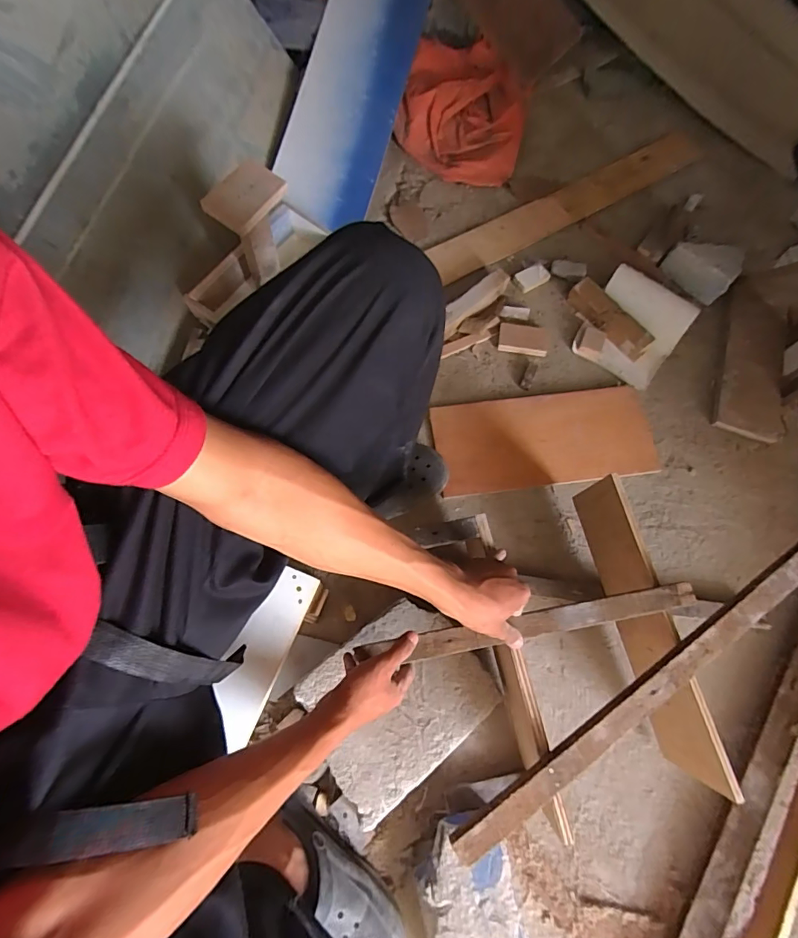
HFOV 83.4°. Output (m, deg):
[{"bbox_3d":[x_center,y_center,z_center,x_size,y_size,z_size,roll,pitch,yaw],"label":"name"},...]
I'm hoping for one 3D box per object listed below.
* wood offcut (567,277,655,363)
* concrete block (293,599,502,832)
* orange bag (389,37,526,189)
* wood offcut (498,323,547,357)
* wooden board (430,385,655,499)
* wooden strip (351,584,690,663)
[{"bbox_3d":[0.418,-0.300,0.891,0.061,0.017,0.188,-45,78,10],"label":"wood offcut"},{"bbox_3d":[0.002,0.332,0.656,0.253,0.073,0.214,-36,75,-13],"label":"concrete block"},{"bbox_3d":[0.159,-0.863,1.069,0.286,0.130,0.386,14,70,5],"label":"orange bag"},{"bbox_3d":[0.248,-0.259,0.893,0.095,0.013,0.067,10,70,4],"label":"wood offcut"},{"bbox_3d":[0.269,-0.056,0.827,0.398,0.021,0.177,-8,70,-3],"label":"wooden board"},{"bbox_3d":[0.161,0.190,0.547,0.413,0.017,0.030,-10,70,-2],"label":"wooden strip"}]

